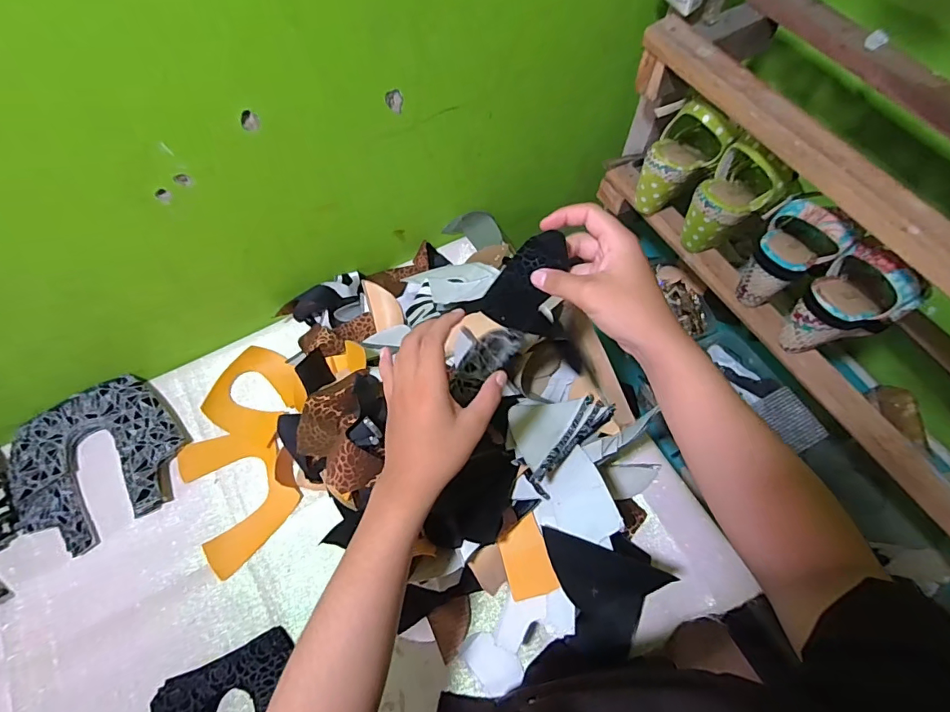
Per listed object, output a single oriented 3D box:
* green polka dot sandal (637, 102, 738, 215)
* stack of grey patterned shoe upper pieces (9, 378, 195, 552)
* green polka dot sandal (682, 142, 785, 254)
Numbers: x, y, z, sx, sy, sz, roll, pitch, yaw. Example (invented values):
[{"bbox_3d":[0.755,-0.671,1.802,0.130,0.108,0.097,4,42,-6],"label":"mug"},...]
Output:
[{"bbox_3d":[0.247,-0.249,0.598,0.066,0.144,0.078,-9,60,-37],"label":"green polka dot sandal"},{"bbox_3d":[-0.479,0.133,0.602,0.199,0.037,0.185,-30,68,-15],"label":"stack of grey patterned shoe upper pieces"},{"bbox_3d":[0.309,-0.187,0.569,0.081,0.127,0.086,32,67,14],"label":"green polka dot sandal"}]

